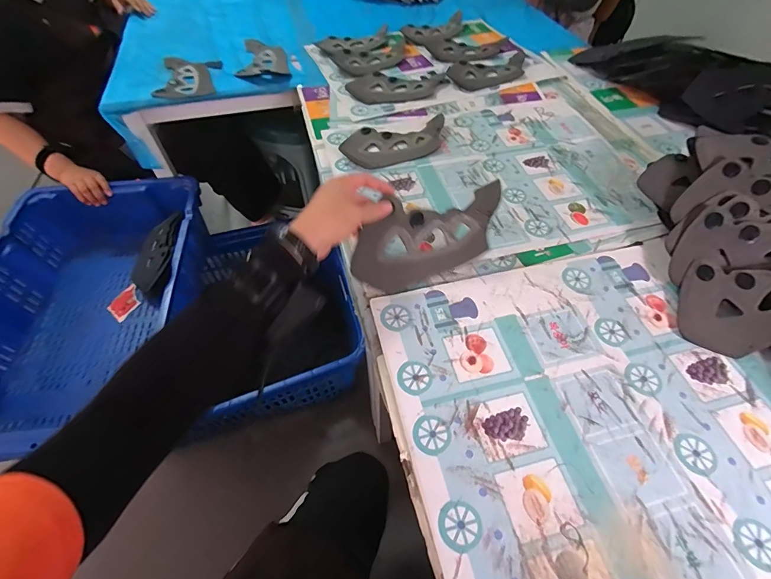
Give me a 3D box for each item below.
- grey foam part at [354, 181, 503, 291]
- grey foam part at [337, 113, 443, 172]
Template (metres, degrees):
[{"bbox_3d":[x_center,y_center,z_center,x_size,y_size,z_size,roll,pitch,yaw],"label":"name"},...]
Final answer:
[{"bbox_3d":[0.058,-0.066,0.503,0.207,0.019,0.114,-11,97,-7],"label":"grey foam part"},{"bbox_3d":[0.020,-0.278,0.692,0.208,0.017,0.113,-17,57,-14],"label":"grey foam part"}]

